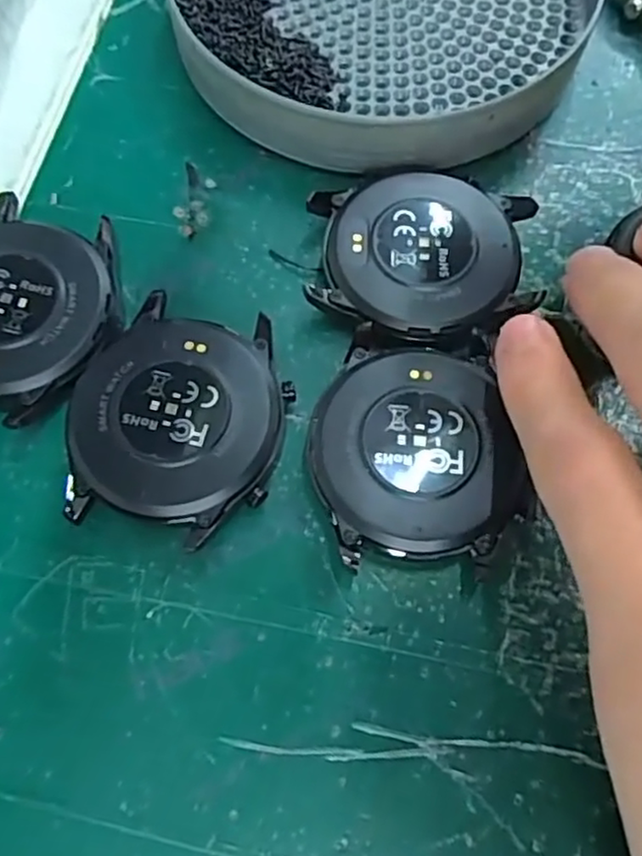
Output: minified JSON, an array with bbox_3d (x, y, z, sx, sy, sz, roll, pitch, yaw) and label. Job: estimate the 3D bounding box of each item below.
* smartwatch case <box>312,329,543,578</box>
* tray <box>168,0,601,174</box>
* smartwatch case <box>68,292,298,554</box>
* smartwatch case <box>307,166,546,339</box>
[{"bbox_3d":[0.020,0.005,0.139,0.042,0.011,0.047,3,69,2],"label":"smartwatch case"},{"bbox_3d":[0.017,-0.120,0.181,0.112,0.019,0.115,9,69,5],"label":"tray"},{"bbox_3d":[-0.030,-0.002,0.141,0.043,0.011,0.049,11,69,5],"label":"smartwatch case"},{"bbox_3d":[0.023,-0.039,0.154,0.050,0.011,0.043,4,69,3],"label":"smartwatch case"}]

